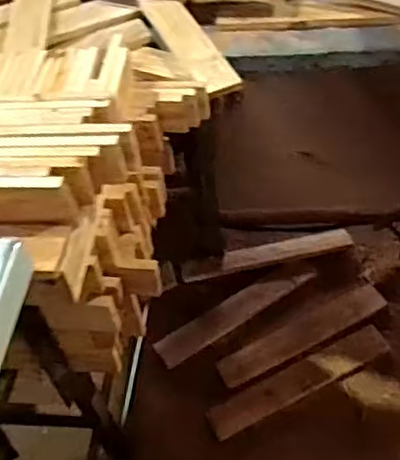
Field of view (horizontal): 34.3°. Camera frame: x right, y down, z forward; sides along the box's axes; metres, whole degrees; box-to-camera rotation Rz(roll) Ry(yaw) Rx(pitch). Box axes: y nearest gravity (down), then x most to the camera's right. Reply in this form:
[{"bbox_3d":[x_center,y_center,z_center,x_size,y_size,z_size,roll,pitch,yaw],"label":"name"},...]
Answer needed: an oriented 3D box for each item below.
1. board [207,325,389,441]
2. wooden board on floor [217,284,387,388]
[{"bbox_3d":[0.240,0.368,1.587,0.465,0.019,0.087,-26,51,-8],"label":"board"},{"bbox_3d":[0.258,0.259,1.645,0.454,0.022,0.087,-24,52,-12],"label":"wooden board on floor"}]

